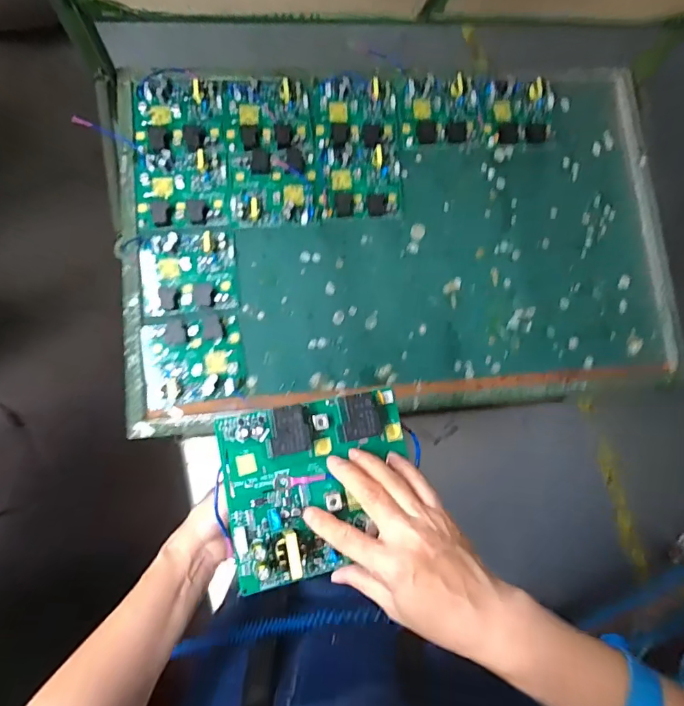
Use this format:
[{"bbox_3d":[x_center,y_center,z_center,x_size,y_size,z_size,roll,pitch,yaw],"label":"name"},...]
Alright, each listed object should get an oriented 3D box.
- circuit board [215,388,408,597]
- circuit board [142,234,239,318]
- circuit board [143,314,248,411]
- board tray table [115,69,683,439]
[{"bbox_3d":[-0.014,0.090,0.313,0.132,0.037,0.113,-9,85,-8],"label":"circuit board"},{"bbox_3d":[-0.216,-0.113,0.648,0.129,0.025,0.113,-6,85,-7],"label":"circuit board"},{"bbox_3d":[-0.205,0.010,0.641,0.130,0.023,0.114,-9,85,-8],"label":"circuit board"},{"bbox_3d":[0.106,-0.183,0.703,0.831,0.033,0.516,-5,85,-7],"label":"board tray table"}]

